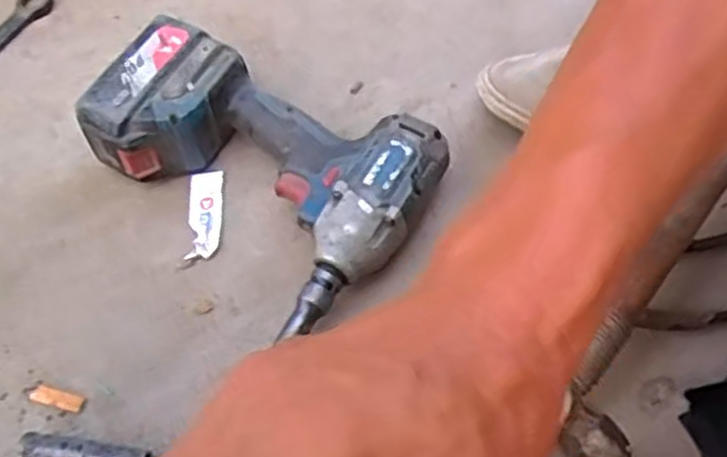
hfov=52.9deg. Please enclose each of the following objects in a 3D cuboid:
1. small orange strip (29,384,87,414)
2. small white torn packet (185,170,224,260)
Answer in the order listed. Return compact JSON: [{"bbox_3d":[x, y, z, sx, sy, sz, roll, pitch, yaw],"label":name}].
[{"bbox_3d":[-0.200,0.111,0.477,0.037,0.005,0.011,14,60,8],"label":"small orange strip"},{"bbox_3d":[-0.118,-0.012,0.546,0.025,0.004,0.073,-4,59,-2],"label":"small white torn packet"}]

